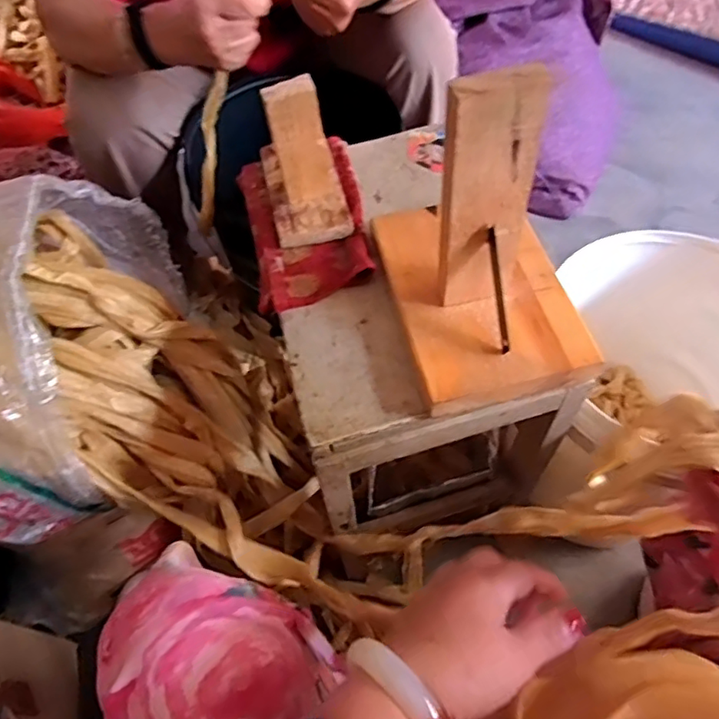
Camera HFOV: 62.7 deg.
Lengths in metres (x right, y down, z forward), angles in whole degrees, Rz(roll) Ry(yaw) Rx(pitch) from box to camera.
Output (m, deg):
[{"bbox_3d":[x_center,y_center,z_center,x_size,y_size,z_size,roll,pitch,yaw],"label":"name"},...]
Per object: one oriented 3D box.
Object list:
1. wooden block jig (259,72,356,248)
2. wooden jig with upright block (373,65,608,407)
[{"bbox_3d":[-0.057,-0.200,0.549,0.072,0.129,0.125,-13,57,-4],"label":"wooden block jig"},{"bbox_3d":[0.096,-0.113,0.428,0.139,0.201,0.208,-13,57,-4],"label":"wooden jig with upright block"}]

